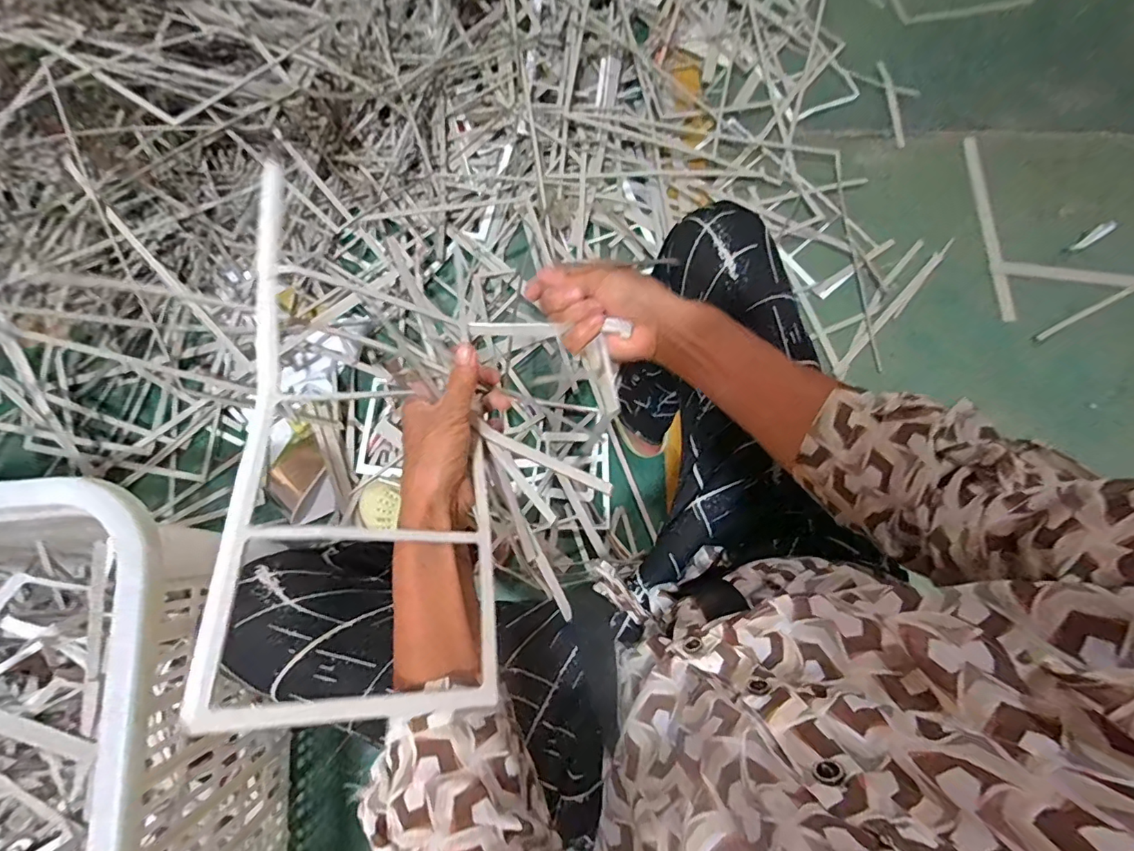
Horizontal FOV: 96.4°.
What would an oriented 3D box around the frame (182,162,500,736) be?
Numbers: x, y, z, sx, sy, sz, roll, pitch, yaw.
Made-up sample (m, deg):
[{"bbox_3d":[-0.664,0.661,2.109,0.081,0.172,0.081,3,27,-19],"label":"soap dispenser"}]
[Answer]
[{"bbox_3d":[-0.137,-0.006,0.353,0.163,0.025,0.376,3,65,-24],"label":"frame"}]

